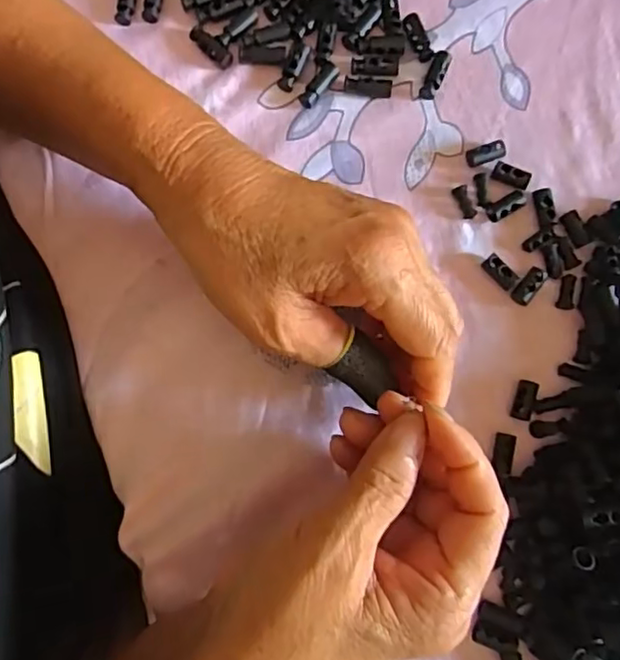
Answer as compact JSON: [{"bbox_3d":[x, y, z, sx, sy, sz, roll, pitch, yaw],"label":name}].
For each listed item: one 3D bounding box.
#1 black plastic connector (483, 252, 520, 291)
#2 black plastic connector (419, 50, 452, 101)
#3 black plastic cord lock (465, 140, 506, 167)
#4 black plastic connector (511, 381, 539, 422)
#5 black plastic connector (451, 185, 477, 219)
[{"bbox_3d":[0.092,-0.027,0.303,0.007,0.009,0.019,-43,83,-7],"label":"black plastic connector"},{"bbox_3d":[0.064,-0.130,0.321,0.009,0.007,0.025,24,81,4],"label":"black plastic connector"},{"bbox_3d":[0.088,-0.088,0.315,0.020,0.006,0.009,-21,81,-4],"label":"black plastic cord lock"},{"bbox_3d":[0.100,0.033,0.294,0.010,0.006,0.018,17,80,2],"label":"black plastic connector"},{"bbox_3d":[0.077,-0.063,0.312,0.007,0.004,0.017,-21,81,-4],"label":"black plastic connector"}]

